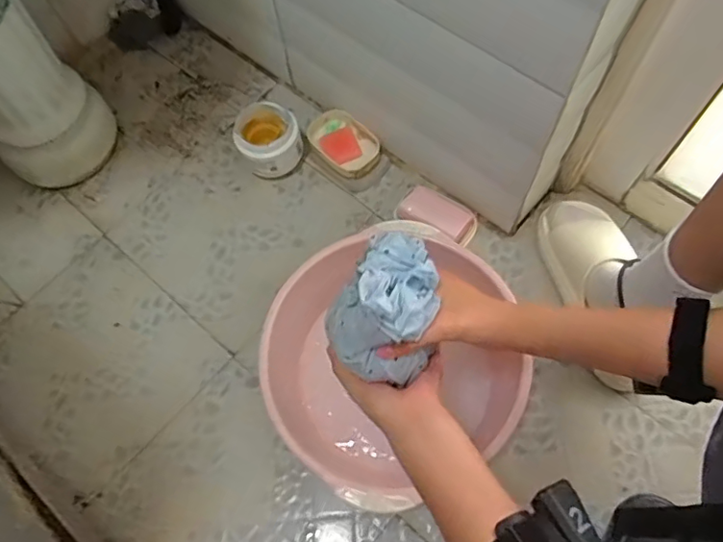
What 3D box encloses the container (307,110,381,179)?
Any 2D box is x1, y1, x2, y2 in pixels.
[{"bbox_3d":[-0.030,-0.208,0.907,0.083,0.027,0.134,-43,71,-14],"label":"container"}]

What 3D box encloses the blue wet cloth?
[{"bbox_3d":[0.023,0.031,0.457,0.083,0.106,0.098,34,73,16],"label":"blue wet cloth"}]

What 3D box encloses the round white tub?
[{"bbox_3d":[-0.144,-0.203,0.883,0.094,0.090,0.108,-13,67,-3],"label":"round white tub"}]

